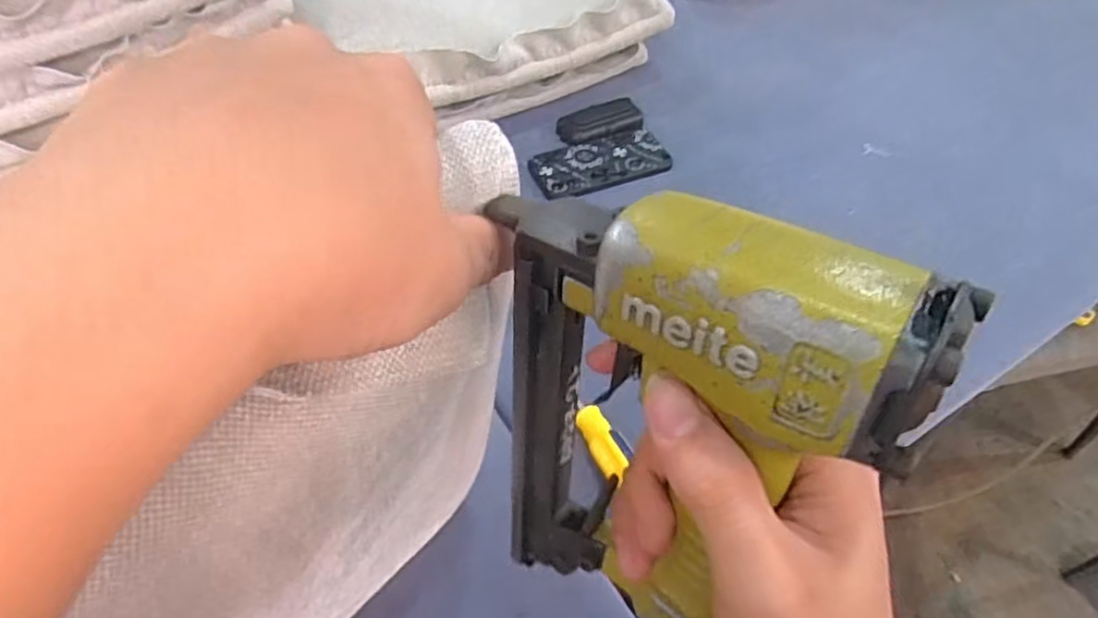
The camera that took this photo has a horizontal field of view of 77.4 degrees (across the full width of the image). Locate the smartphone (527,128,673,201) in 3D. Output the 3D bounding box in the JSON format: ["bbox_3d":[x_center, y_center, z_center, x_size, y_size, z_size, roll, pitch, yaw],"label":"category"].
[{"bbox_3d":[0.064,-0.178,0.837,0.169,0.008,0.088,-18,53,-15],"label":"smartphone"}]

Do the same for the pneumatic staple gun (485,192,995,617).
[{"bbox_3d":[0.036,0.045,0.242,0.124,0.196,0.065,36,59,25],"label":"pneumatic staple gun"}]

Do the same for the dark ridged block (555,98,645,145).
[{"bbox_3d":[0.068,-0.237,0.865,0.109,0.018,0.049,-17,53,-14],"label":"dark ridged block"}]

